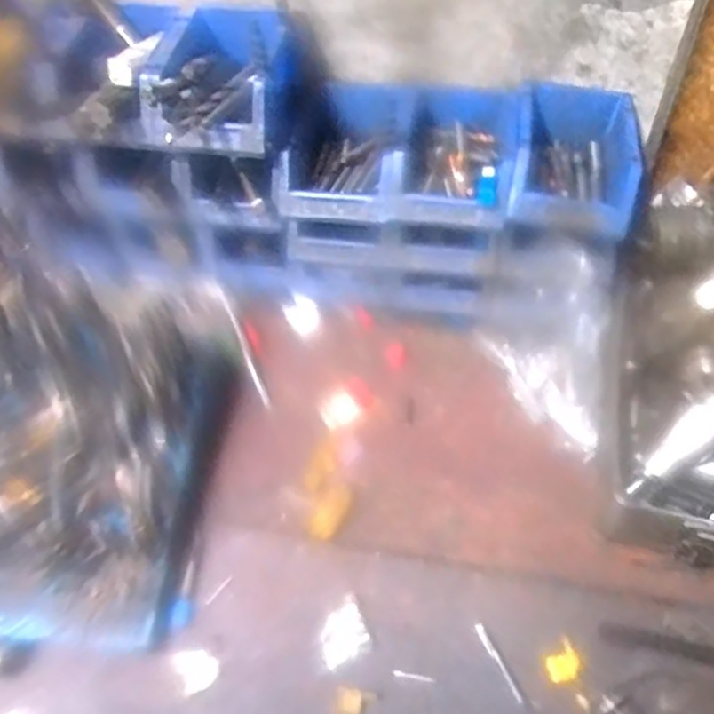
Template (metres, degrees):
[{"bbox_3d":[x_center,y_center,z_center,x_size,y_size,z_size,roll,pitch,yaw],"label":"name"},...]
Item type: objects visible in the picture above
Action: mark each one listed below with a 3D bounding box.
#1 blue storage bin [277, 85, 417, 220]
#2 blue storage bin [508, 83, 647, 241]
[{"bbox_3d":[-0.008,-0.202,0.686,0.119,0.072,0.147,7,56,8],"label":"blue storage bin"},{"bbox_3d":[0.204,-0.182,0.644,0.112,0.061,0.146,10,57,10],"label":"blue storage bin"}]

